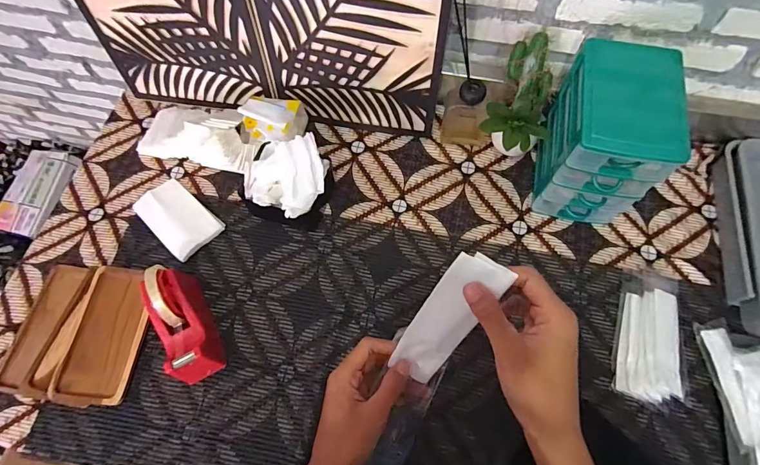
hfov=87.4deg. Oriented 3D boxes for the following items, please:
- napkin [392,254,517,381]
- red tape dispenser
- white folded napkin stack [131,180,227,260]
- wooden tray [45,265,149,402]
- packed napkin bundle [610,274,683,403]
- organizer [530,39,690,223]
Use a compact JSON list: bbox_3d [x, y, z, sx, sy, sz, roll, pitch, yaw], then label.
[{"bbox_3d":[0.055,0.076,0.341,0.045,0.146,0.008,29,34,4],"label":"napkin"},{"bbox_3d":[-0.294,0.129,0.585,0.058,0.110,0.163,-27,67,-11],"label":"red tape dispenser"},{"bbox_3d":[-0.364,-0.029,0.710,0.163,0.016,0.093,38,71,17],"label":"white folded napkin stack"},{"bbox_3d":[-0.420,0.156,0.619,0.101,0.034,0.201,5,65,4],"label":"wooden tray"},{"bbox_3d":[0.409,0.151,0.598,0.087,0.034,0.201,18,67,10],"label":"packed napkin bundle"},{"bbox_3d":[0.350,-0.148,0.641,0.136,0.210,0.204,12,66,7],"label":"organizer"}]

